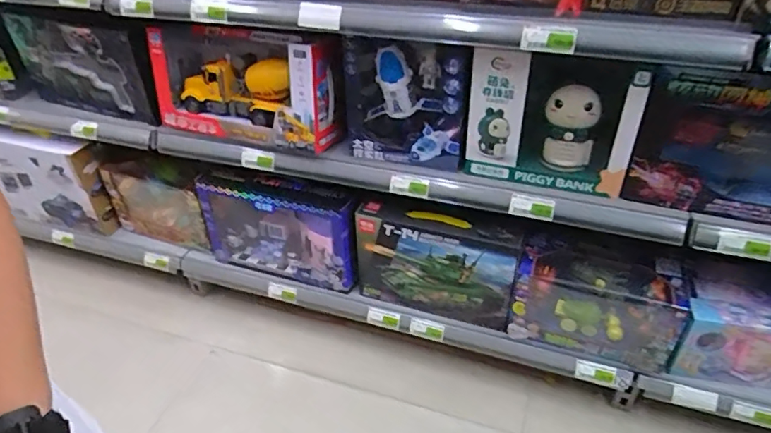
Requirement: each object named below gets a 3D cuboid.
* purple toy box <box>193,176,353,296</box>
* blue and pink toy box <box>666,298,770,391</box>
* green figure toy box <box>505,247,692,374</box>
[{"bbox_3d":[-0.263,0.022,1.337,0.419,0.264,0.095,12,40,18],"label":"purple toy box"},{"bbox_3d":[0.711,0.264,1.069,0.241,0.183,0.066,7,39,13],"label":"blue and pink toy box"},{"bbox_3d":[0.445,0.187,1.137,0.327,0.212,0.125,12,40,19],"label":"green figure toy box"}]

